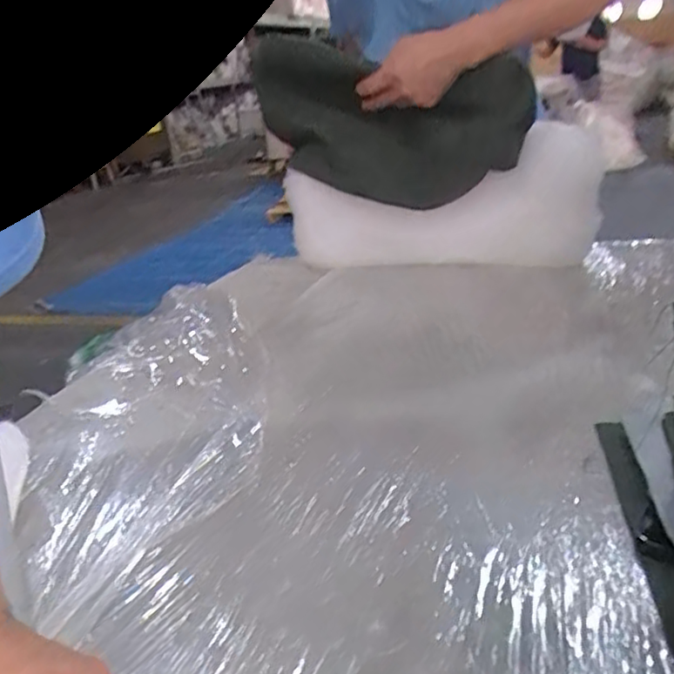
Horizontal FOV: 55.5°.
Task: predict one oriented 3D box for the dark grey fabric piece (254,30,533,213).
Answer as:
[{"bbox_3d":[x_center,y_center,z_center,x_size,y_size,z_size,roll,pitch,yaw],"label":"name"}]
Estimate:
[{"bbox_3d":[0.060,-0.331,0.980,0.435,0.216,0.100,21,31,21],"label":"dark grey fabric piece"}]

